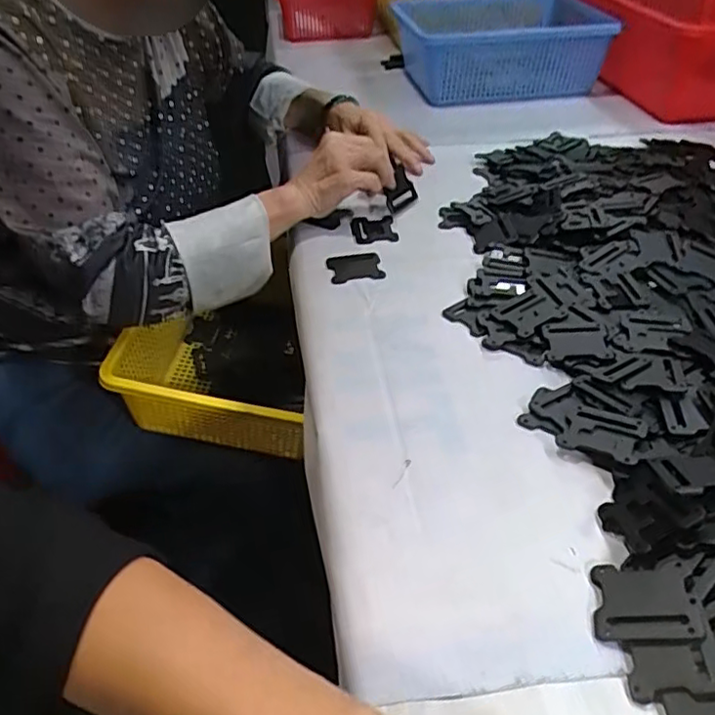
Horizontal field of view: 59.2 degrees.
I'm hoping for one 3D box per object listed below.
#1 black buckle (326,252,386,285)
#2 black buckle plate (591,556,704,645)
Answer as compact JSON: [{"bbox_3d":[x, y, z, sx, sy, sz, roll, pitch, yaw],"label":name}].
[{"bbox_3d":[-0.002,-0.086,0.600,0.051,0.004,0.047,-8,41,-7],"label":"black buckle"},{"bbox_3d":[0.149,0.127,0.331,0.049,0.004,0.044,-14,36,21],"label":"black buckle plate"}]

